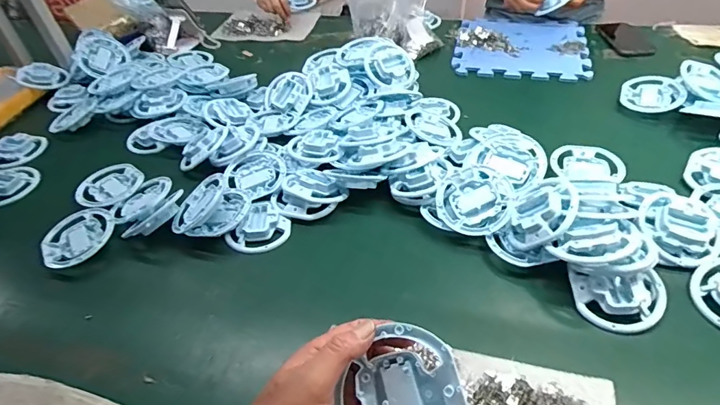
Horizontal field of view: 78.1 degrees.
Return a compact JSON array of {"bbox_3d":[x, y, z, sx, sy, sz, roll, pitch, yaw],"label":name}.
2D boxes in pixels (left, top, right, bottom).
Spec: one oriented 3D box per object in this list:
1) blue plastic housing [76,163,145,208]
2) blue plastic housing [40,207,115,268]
[{"bbox_3d":[-0.418,-0.027,0.744,0.110,0.017,0.100,-3,43,2],"label":"blue plastic housing"},{"bbox_3d":[-0.413,0.049,0.654,0.099,0.023,0.092,-30,49,-24],"label":"blue plastic housing"}]

